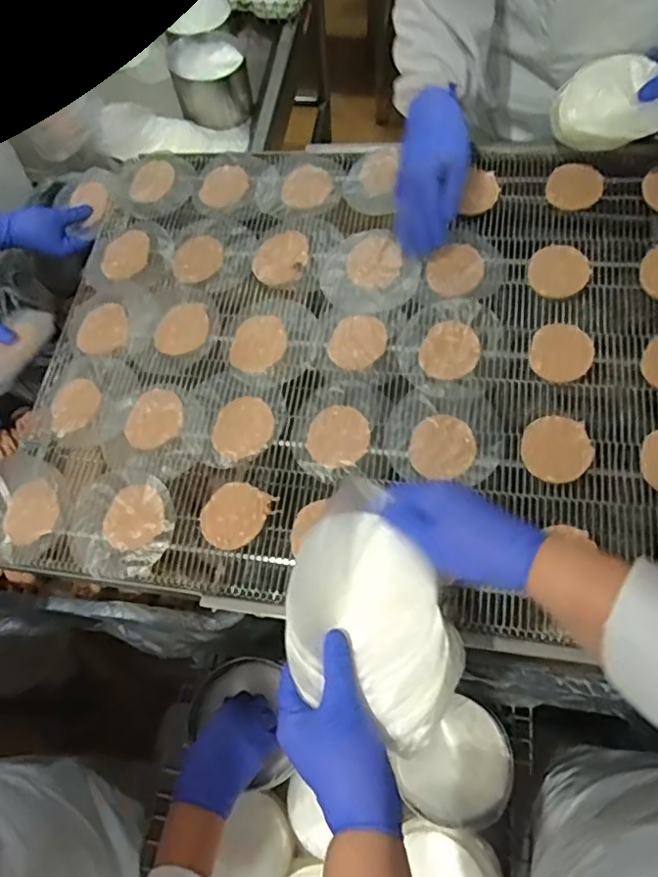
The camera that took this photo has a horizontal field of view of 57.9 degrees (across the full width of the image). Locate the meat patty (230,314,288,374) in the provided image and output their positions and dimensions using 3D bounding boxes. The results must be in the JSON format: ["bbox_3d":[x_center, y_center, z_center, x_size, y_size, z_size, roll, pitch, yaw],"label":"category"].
[{"bbox_3d":[-0.083,-0.114,0.709,0.065,0.006,0.079,8,68,6],"label":"meat patty"}]

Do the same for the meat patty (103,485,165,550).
[{"bbox_3d":[-0.211,0.084,0.638,0.066,0.005,0.063,-1,67,2],"label":"meat patty"}]

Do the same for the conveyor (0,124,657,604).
[{"bbox_3d":[0.030,-0.121,0.696,0.783,0.026,0.595,3,67,10],"label":"conveyor"}]

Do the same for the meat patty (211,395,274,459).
[{"bbox_3d":[-0.095,-0.013,0.661,0.066,0.004,0.073,11,68,7],"label":"meat patty"}]

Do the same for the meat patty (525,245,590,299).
[{"bbox_3d":[0.266,-0.193,0.689,0.066,0.015,0.066,-1,67,2],"label":"meat patty"}]

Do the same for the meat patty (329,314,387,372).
[{"bbox_3d":[0.034,-0.112,0.688,0.065,0.007,0.071,14,68,8],"label":"meat patty"}]

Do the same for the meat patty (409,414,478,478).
[{"bbox_3d":[0.118,0.008,0.622,0.066,0.010,0.066,-1,67,2],"label":"meat patty"}]

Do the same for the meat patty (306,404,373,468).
[{"bbox_3d":[0.010,-0.003,0.644,0.068,0.014,0.070,-1,67,2],"label":"meat patty"}]

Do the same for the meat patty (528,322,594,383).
[{"bbox_3d":[0.253,-0.094,0.648,0.063,0.008,0.071,6,68,5],"label":"meat patty"}]

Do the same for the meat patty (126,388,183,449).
[{"bbox_3d":[-0.199,-0.023,0.684,0.061,0.007,0.075,2,67,4],"label":"meat patty"}]

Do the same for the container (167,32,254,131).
[{"bbox_3d":[-0.225,-0.690,1.155,0.138,0.098,0.145,-1,67,2],"label":"container"}]

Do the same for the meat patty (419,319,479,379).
[{"bbox_3d":[0.135,-0.099,0.665,0.063,0.006,0.071,16,69,9],"label":"meat patty"}]

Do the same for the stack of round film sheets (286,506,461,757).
[{"bbox_3d":[0.029,0.145,0.457,0.120,0.018,0.171,-21,68,-6],"label":"stack of round film sheets"}]

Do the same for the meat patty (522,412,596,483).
[{"bbox_3d":[0.231,0.010,0.604,0.069,0.007,0.068,-1,67,2],"label":"meat patty"}]

